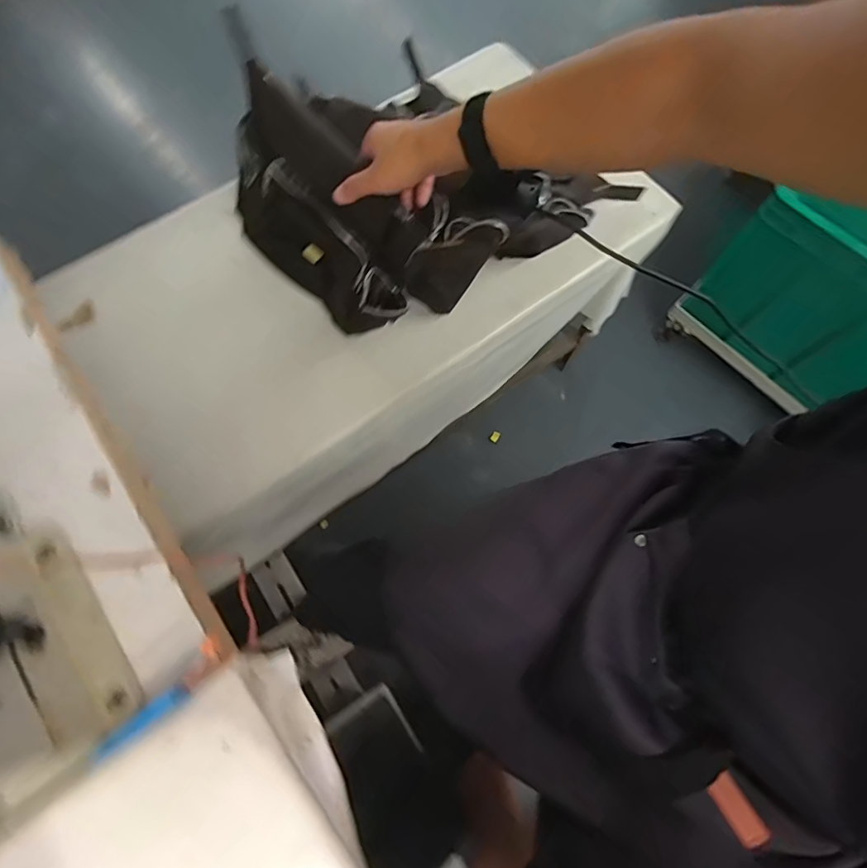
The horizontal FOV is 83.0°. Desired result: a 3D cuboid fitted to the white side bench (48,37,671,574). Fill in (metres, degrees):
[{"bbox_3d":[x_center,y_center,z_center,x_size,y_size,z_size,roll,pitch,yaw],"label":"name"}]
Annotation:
[{"bbox_3d":[-0.093,-0.205,0.900,0.791,0.446,0.443,-36,76,-12],"label":"white side bench"}]

